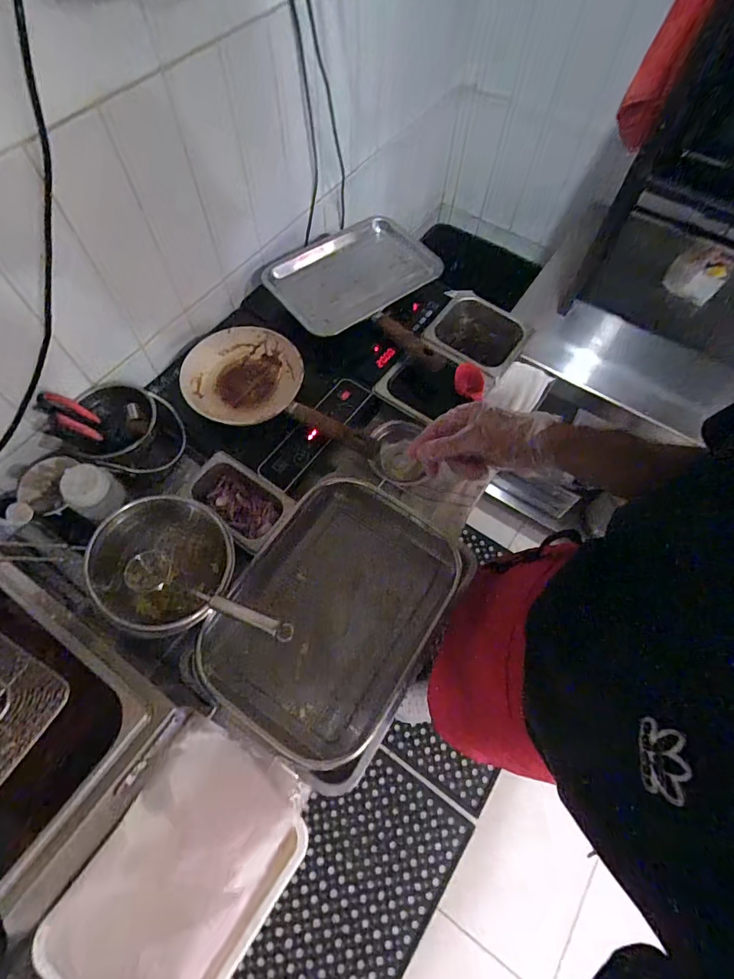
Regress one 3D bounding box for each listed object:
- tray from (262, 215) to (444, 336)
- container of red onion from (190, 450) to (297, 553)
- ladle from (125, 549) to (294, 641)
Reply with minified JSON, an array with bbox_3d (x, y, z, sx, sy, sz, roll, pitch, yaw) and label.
[{"bbox_3d":[-0.026,-0.432,0.882,0.336,0.026,0.224,-32,74,-20],"label":"tray"},{"bbox_3d":[-0.207,0.021,0.744,0.163,0.070,0.102,31,67,12],"label":"container of red onion"},{"bbox_3d":[-0.211,0.143,0.608,0.264,0.069,0.055,10,62,29],"label":"ladle"}]

